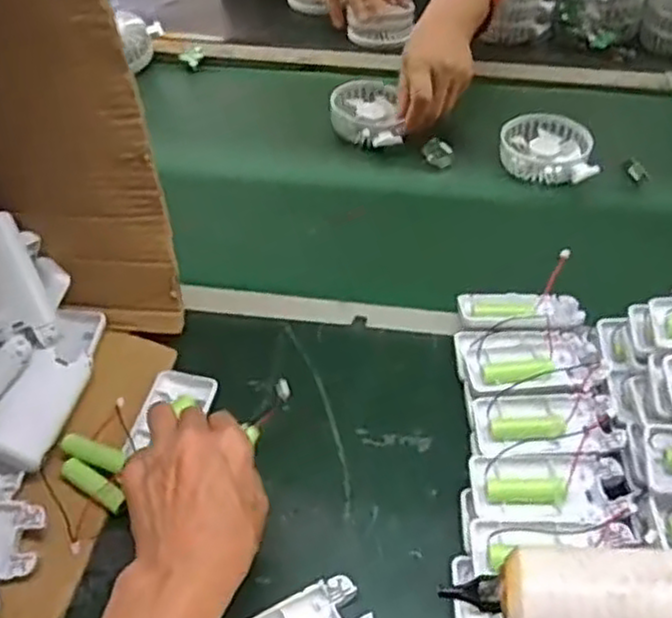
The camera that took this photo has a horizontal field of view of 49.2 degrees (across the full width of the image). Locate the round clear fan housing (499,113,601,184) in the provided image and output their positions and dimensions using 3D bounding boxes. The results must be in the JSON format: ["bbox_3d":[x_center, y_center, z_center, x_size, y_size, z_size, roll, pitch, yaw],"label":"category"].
[{"bbox_3d":[0.214,-0.163,0.751,0.091,0.031,0.087,6,46,6],"label":"round clear fan housing"}]

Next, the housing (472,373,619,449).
[{"bbox_3d":[0.143,0.086,0.497,0.098,0.037,0.056,-8,47,-6],"label":"housing"}]

